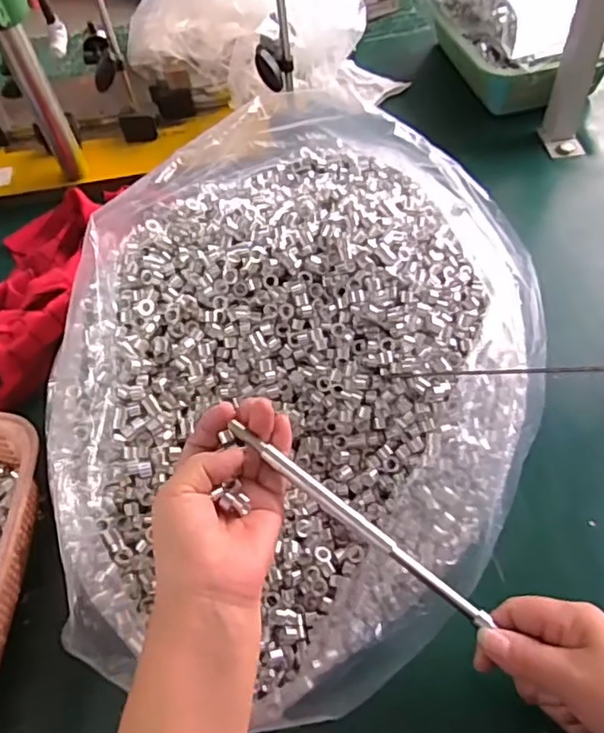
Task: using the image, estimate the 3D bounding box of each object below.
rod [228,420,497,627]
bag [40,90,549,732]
[{"bbox_3d":[0.036,0.102,0.398,0.201,0.007,0.009,37,64,8],"label":"rod"},{"bbox_3d":[-0.001,-0.013,0.502,0.372,0.141,0.524,17,58,16],"label":"bag"}]

